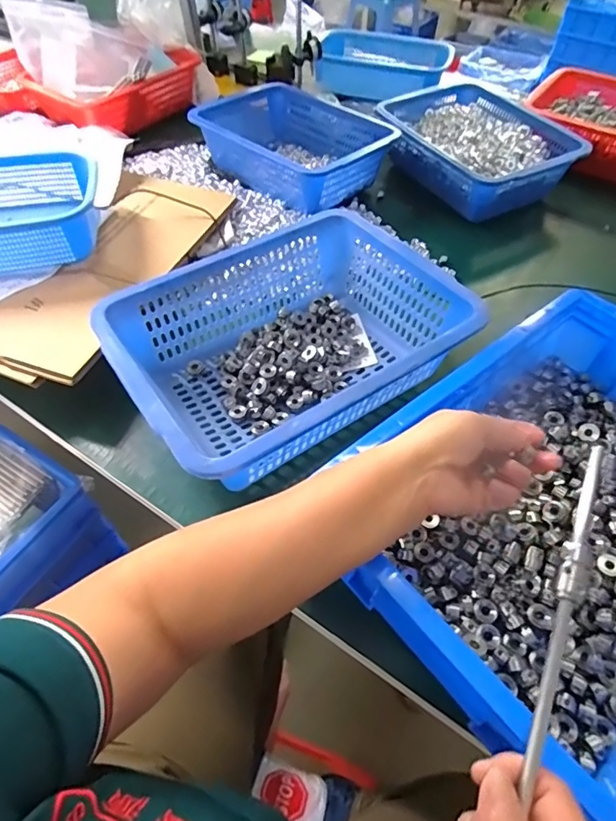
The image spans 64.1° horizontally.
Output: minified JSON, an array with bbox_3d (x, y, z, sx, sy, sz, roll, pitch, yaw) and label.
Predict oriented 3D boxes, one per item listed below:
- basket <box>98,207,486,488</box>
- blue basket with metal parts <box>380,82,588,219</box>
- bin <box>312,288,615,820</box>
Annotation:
[{"bbox_3d":[-0.019,-0.072,0.565,0.354,0.121,0.264,-29,59,-21],"label":"basket"},{"bbox_3d":[0.293,-0.462,0.873,0.232,0.083,0.310,-26,58,-18],"label":"blue basket with metal parts"},{"bbox_3d":[0.250,0.077,0.451,0.401,0.099,0.302,-33,60,-22],"label":"bin"}]

